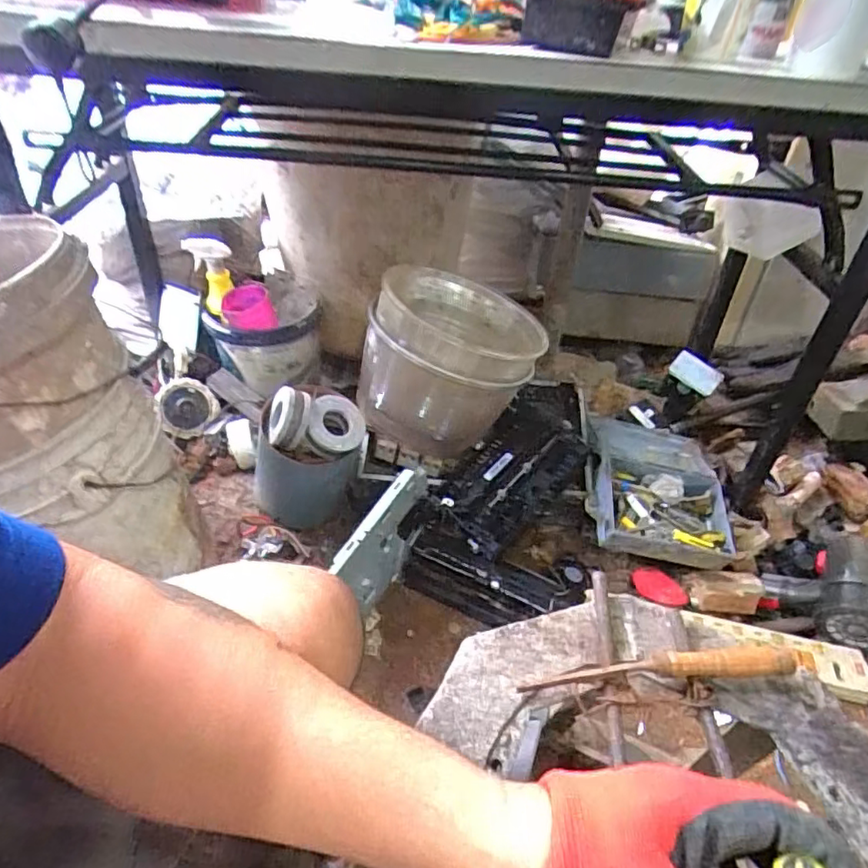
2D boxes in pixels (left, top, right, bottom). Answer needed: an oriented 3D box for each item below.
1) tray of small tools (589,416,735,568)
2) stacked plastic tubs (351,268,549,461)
[{"bbox_3d":[0.394,0.091,1.067,0.239,0.090,0.319,7,40,3],"label":"tray of small tools"},{"bbox_3d":[0.023,-0.147,1.072,0.292,0.241,0.292,13,43,-12],"label":"stacked plastic tubs"}]

